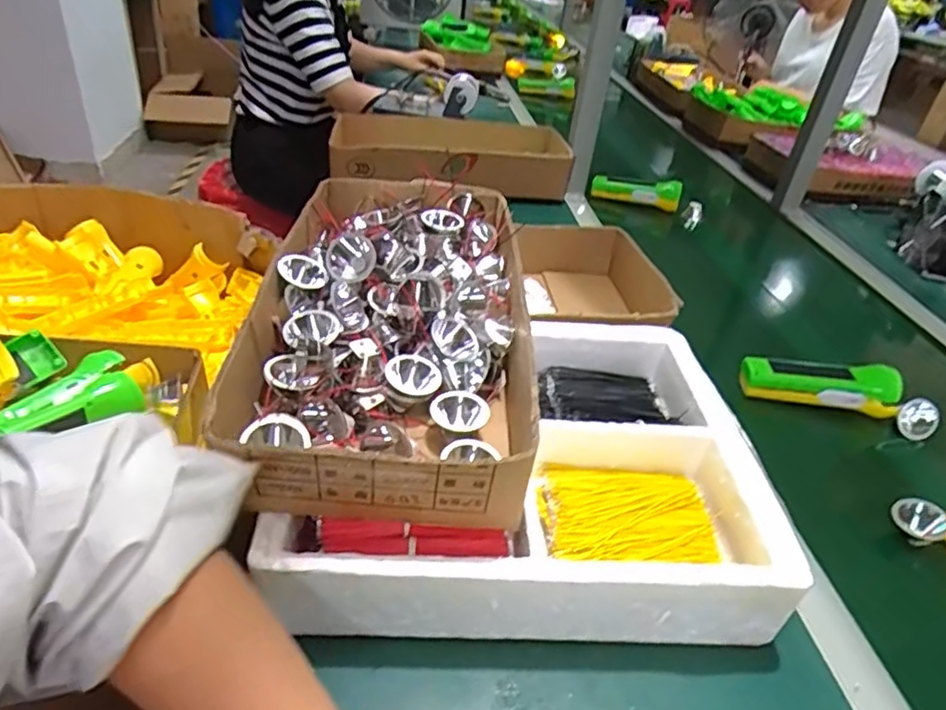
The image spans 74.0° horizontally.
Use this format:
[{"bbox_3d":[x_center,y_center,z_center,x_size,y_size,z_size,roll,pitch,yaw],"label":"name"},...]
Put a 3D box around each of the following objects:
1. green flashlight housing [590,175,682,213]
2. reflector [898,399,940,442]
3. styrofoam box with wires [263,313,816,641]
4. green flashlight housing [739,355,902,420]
[{"bbox_3d":[0.311,-0.314,1.200,0.166,0.053,0.035,11,36,5],"label":"green flashlight housing"},{"bbox_3d":[0.508,0.074,0.716,0.019,0.046,0.038,-26,47,-37],"label":"reflector"},{"bbox_3d":[0.041,0.088,0.557,0.373,0.083,0.304,3,36,-5],"label":"styrofoam box with wires"},{"bbox_3d":[0.405,0.030,0.729,0.172,0.048,0.043,10,36,3],"label":"green flashlight housing"}]

